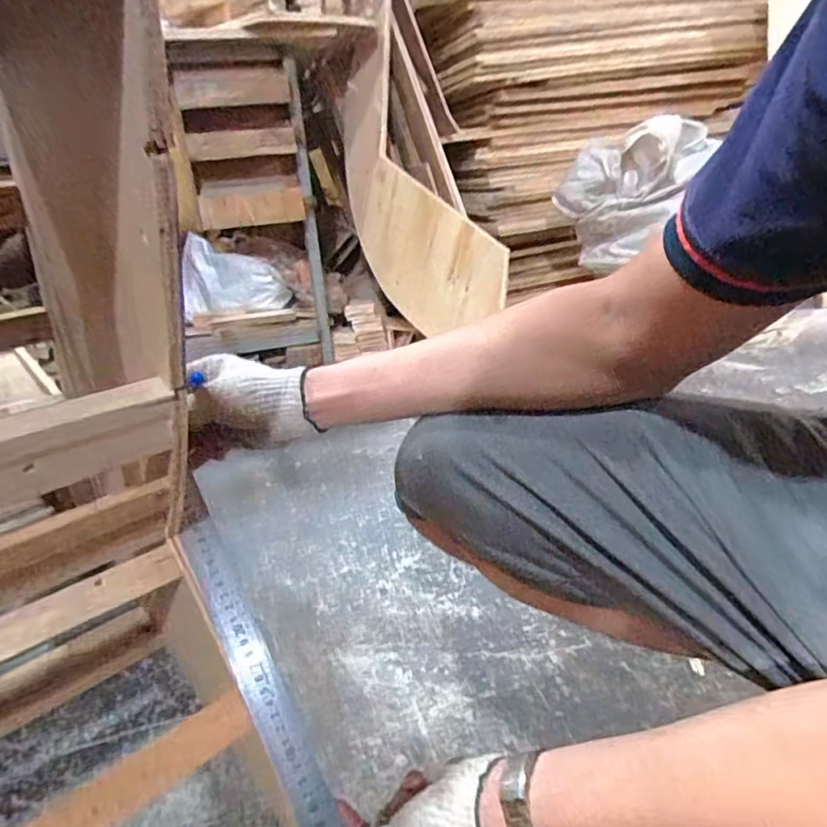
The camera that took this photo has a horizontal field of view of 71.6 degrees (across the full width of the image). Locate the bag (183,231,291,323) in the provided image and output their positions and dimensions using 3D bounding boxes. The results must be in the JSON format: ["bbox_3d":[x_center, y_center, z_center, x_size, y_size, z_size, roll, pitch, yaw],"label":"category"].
[{"bbox_3d":[-0.463,-0.348,1.457,0.268,0.168,0.079,-5,21,0],"label":"bag"}]

